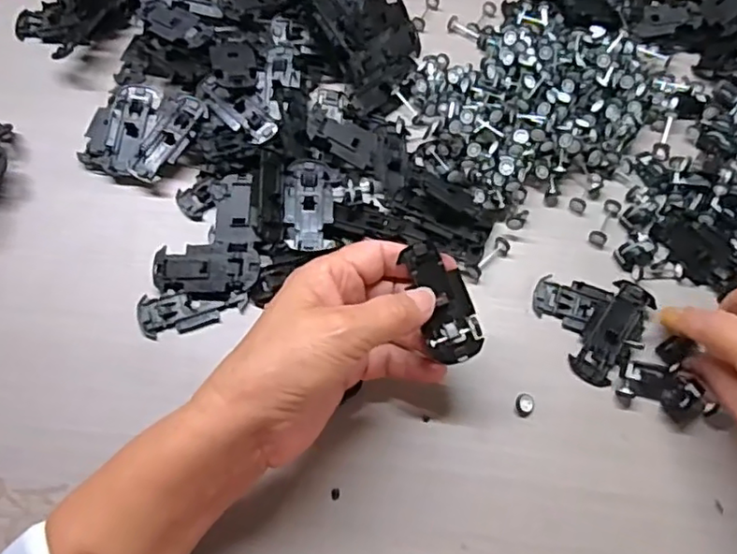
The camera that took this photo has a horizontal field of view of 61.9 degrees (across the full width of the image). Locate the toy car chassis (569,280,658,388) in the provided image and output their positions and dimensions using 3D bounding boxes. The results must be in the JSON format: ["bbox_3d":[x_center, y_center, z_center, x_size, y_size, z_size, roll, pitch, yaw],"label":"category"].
[{"bbox_3d":[0.145,0.032,0.361,0.028,0.013,0.065,33,70,13],"label":"toy car chassis"}]

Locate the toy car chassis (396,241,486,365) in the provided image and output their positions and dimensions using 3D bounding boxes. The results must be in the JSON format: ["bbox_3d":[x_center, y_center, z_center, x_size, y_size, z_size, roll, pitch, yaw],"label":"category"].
[{"bbox_3d":[0.038,0.013,0.322,0.028,0.007,0.064,-19,85,-9],"label":"toy car chassis"}]

